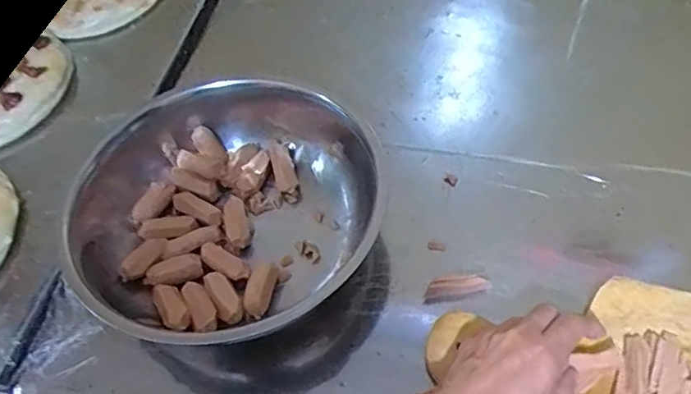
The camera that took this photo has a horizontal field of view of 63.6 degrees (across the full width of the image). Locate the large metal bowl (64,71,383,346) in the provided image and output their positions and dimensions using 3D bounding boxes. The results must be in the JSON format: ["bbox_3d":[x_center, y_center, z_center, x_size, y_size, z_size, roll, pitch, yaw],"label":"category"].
[{"bbox_3d":[-0.110,0.000,0.493,0.249,0.092,0.254,-2,55,3],"label":"large metal bowl"}]

